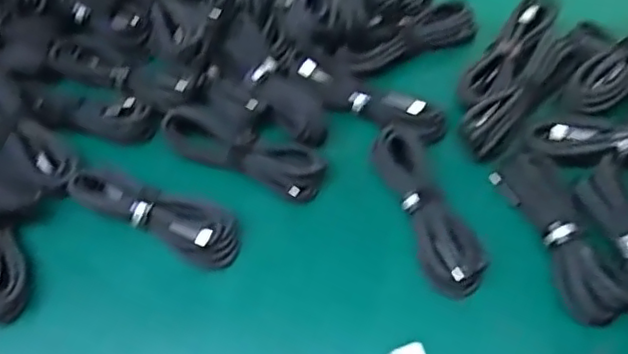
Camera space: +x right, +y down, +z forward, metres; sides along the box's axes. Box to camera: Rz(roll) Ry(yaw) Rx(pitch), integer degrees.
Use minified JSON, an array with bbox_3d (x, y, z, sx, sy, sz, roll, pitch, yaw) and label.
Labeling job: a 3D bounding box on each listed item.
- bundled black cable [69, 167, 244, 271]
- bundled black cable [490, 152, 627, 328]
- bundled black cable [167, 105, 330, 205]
[{"bbox_3d":[-0.097,0.020,0.380,0.110,0.017,0.036,23,65,15],"label":"bundled black cable"},{"bbox_3d":[0.146,0.034,0.359,0.031,0.022,0.105,-17,61,-6],"label":"bundled black cable"},{"bbox_3d":[-0.046,-0.017,0.394,0.106,0.018,0.032,19,64,14],"label":"bundled black cable"}]

